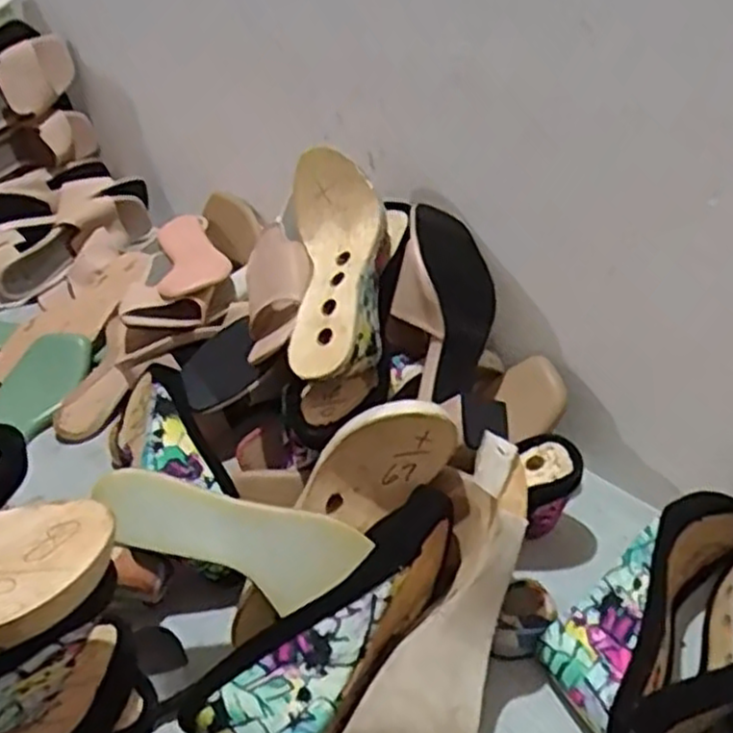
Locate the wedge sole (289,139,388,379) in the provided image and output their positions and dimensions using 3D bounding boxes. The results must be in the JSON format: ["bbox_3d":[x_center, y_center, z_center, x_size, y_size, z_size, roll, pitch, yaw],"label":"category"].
[{"bbox_3d":[-0.024,-0.088,0.657,0.085,0.061,0.222,-2,63,-1],"label":"wedge sole"}]

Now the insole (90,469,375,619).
[{"bbox_3d":[-0.093,0.124,0.538,0.196,0.071,0.019,22,-8,-17],"label":"insole"}]

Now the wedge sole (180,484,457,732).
[{"bbox_3d":[-0.013,0.185,0.530,0.235,0.083,0.087,-39,49,-23],"label":"wedge sole"}]

